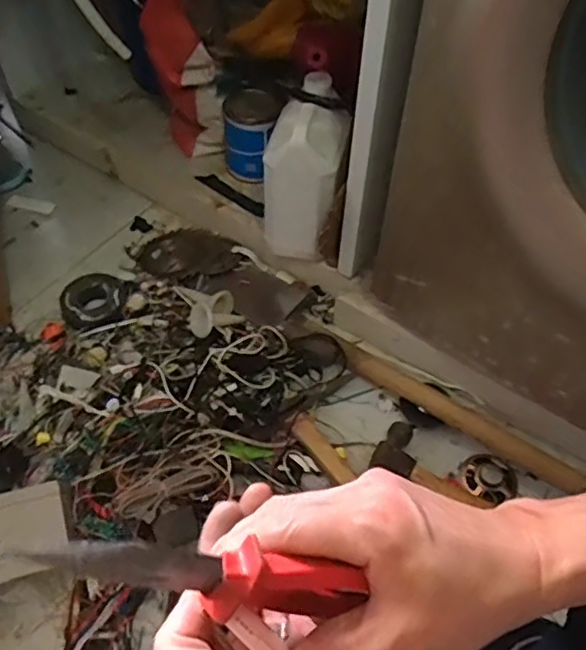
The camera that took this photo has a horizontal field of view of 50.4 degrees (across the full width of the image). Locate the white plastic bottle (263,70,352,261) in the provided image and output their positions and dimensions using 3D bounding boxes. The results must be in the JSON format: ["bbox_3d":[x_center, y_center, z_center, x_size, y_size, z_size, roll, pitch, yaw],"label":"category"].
[{"bbox_3d":[0.017,-0.214,0.880,0.103,0.197,0.148,7,53,3],"label":"white plastic bottle"}]

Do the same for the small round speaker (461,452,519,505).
[{"bbox_3d":[0.259,0.200,0.818,0.070,0.023,0.068,1,53,-1],"label":"small round speaker"}]

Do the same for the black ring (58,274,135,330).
[{"bbox_3d":[-0.306,-0.039,0.964,0.103,0.031,0.102,1,53,-1],"label":"black ring"}]

